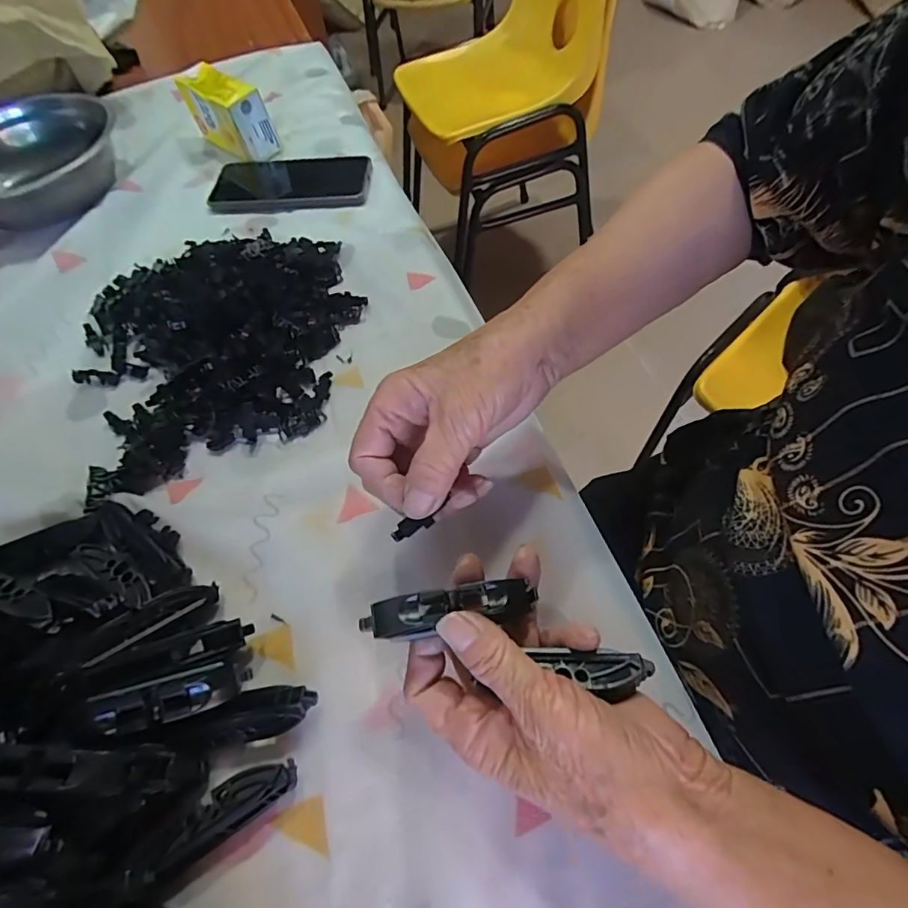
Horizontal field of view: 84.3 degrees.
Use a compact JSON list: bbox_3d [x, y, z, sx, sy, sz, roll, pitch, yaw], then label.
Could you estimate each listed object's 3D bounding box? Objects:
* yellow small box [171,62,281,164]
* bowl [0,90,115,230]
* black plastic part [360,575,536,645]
[{"bbox_3d":[-0.259,-0.391,0.571,0.114,0.071,0.044,34,67,23],"label":"yellow small box"},{"bbox_3d":[-0.469,-0.322,0.551,0.188,0.055,0.184,-18,59,-7],"label":"bowl"},{"bbox_3d":[-0.001,0.072,0.235,0.083,0.017,0.020,-8,58,-9],"label":"black plastic part"}]

